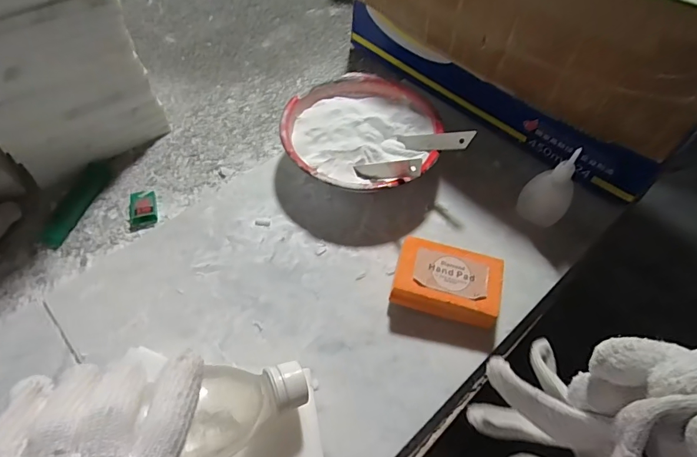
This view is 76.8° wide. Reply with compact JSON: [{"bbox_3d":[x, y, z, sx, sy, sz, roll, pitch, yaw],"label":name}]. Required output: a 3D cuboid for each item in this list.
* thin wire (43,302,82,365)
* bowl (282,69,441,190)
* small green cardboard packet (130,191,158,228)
[{"bbox_3d":[-0.251,0.089,0.383,0.004,0.004,0.078,-37,64,-24],"label":"thin wire"},{"bbox_3d":[0.015,-0.094,0.485,0.163,0.052,0.158,1,55,-1],"label":"bowl"},{"bbox_3d":[-0.214,-0.022,0.460,0.026,0.013,0.040,-8,56,-7],"label":"small green cardboard packet"}]

